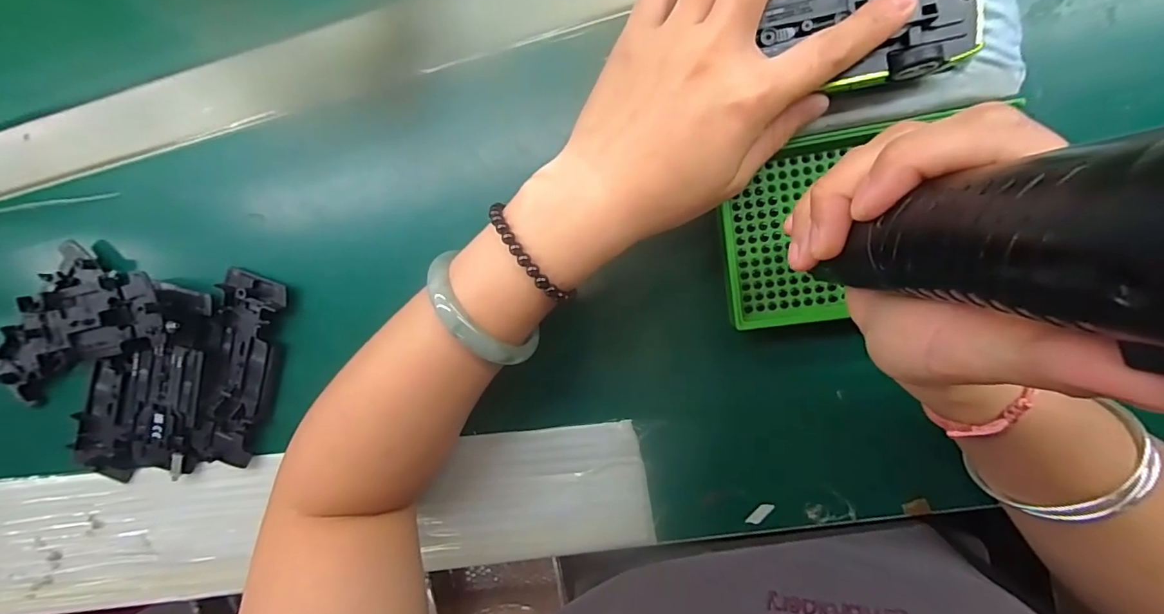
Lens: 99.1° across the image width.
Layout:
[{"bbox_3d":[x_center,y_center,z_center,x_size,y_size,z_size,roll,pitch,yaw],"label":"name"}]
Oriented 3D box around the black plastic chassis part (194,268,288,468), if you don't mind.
[{"bbox_3d":[-0.221,0.041,0.319,0.041,0.010,0.124,17,98,6],"label":"black plastic chassis part"}]

